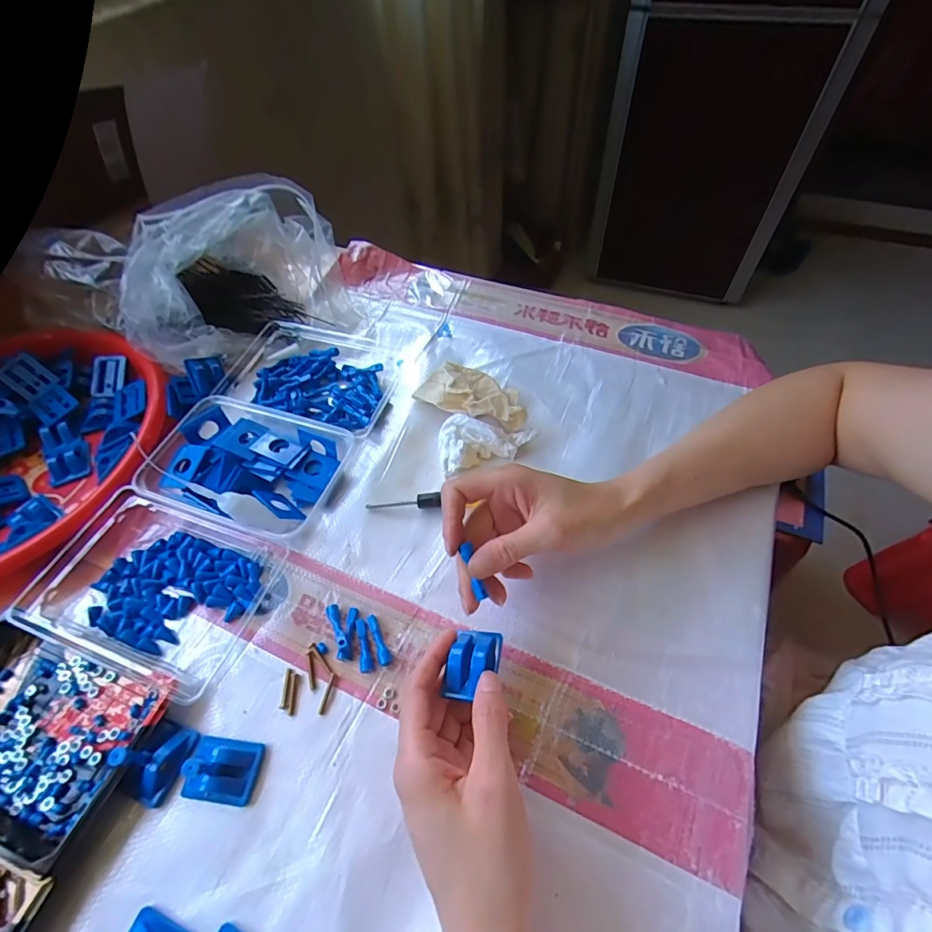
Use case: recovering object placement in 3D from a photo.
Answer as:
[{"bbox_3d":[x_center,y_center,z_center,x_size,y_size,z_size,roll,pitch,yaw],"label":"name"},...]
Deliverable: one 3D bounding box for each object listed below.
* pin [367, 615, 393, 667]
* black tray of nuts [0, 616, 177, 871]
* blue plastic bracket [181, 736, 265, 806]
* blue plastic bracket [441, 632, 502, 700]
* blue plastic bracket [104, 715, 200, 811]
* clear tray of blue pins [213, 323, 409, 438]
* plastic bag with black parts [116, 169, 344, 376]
[{"bbox_3d":[-0.064,0.127,0.337,0.009,0.007,0.037,-22,57,-12],"label":"pin"},{"bbox_3d":[-0.292,0.173,0.302,0.159,0.030,0.099,16,58,14],"label":"black tray of nuts"},{"bbox_3d":[-0.157,0.193,0.292,0.045,0.028,0.033,4,56,6],"label":"blue plastic bracket"},{"bbox_3d":[0.005,0.125,0.291,0.031,0.018,0.044,10,57,10],"label":"blue plastic bracket"},{"bbox_3d":[-0.204,0.186,0.293,0.041,0.023,0.043,17,58,14],"label":"blue plastic bracket"},{"bbox_3d":[-0.163,-0.103,0.481,0.188,0.032,0.118,14,58,12],"label":"clear tray of blue pins"},{"bbox_3d":[-0.255,-0.217,0.511,0.215,0.113,0.165,-16,56,-7],"label":"plastic bag with black parts"}]

